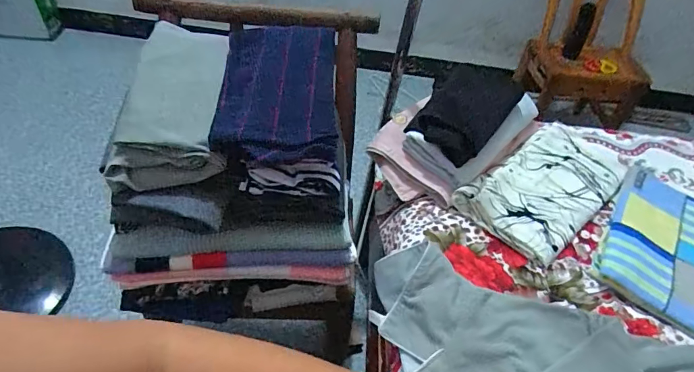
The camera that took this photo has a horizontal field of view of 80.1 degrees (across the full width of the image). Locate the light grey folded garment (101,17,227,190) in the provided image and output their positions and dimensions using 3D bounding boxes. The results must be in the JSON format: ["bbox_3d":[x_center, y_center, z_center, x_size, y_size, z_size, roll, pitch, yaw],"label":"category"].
[{"bbox_3d":[-0.226,-0.121,0.548,0.125,0.051,0.253,0,63,-5],"label":"light grey folded garment"}]

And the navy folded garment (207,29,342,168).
[{"bbox_3d":[-0.092,-0.131,0.565,0.151,0.081,0.208,3,45,-6],"label":"navy folded garment"}]

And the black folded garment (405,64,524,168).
[{"bbox_3d":[0.180,-0.118,0.626,0.126,0.062,0.164,25,46,15],"label":"black folded garment"}]

